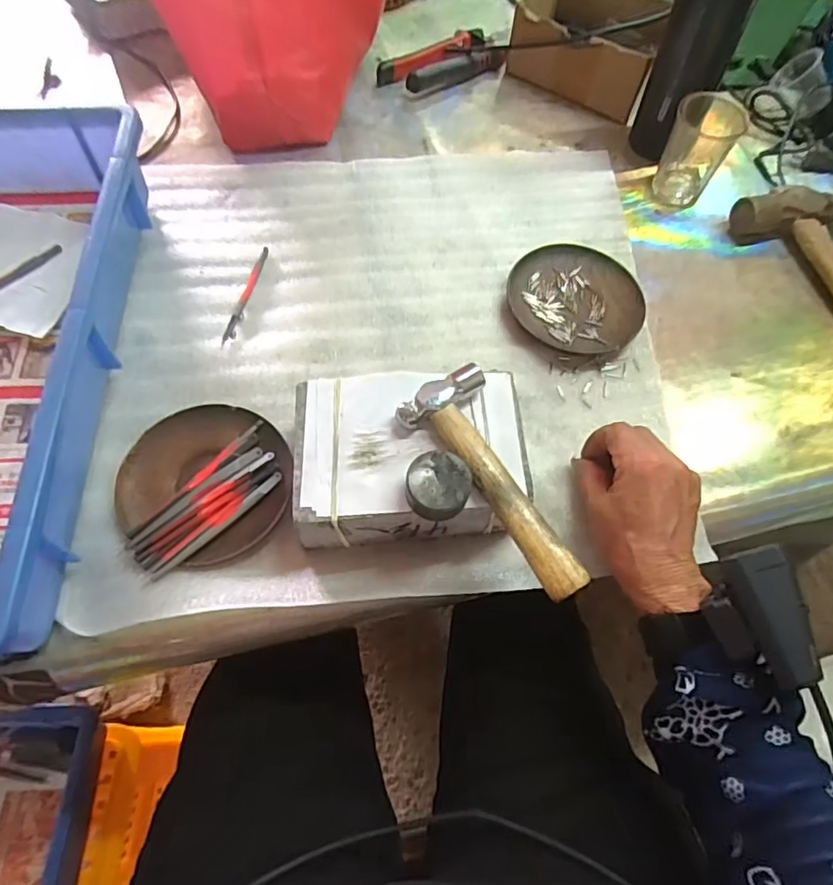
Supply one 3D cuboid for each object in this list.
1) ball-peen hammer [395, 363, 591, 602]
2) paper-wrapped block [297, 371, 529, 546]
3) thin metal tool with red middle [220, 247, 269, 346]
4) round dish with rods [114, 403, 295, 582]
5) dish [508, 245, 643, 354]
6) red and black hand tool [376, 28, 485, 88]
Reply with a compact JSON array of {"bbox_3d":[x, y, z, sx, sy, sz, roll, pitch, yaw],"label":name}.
[{"bbox_3d":[0.051,0.021,0.338,0.055,0.015,0.148,-29,68,-17],"label":"ball-peen hammer"},{"bbox_3d":[-0.005,0.015,0.381,0.146,0.057,0.108,-3,62,-6],"label":"paper-wrapped block"},{"bbox_3d":[-0.143,-0.124,0.480,0.009,0.004,0.108,10,61,1],"label":"thin metal tool with red middle"},{"bbox_3d":[-0.145,0.025,0.391,0.112,0.016,0.113,2,62,-3],"label":"round dish with rods"},{"bbox_3d":[0.137,-0.124,0.494,0.115,0.012,0.112,2,62,-3],"label":"dish"},{"bbox_3d":[0.018,-0.426,0.637,0.135,0.025,0.034,-28,67,-18],"label":"red and black hand tool"}]

